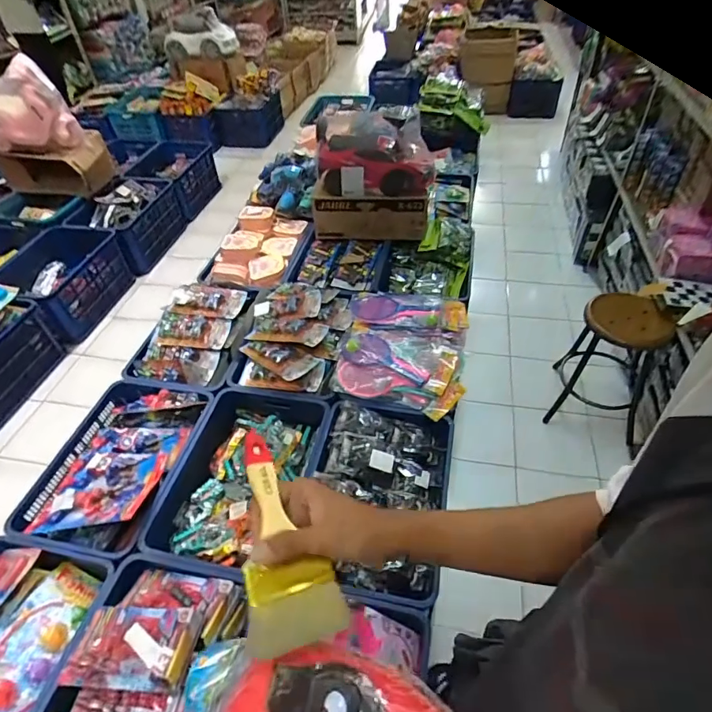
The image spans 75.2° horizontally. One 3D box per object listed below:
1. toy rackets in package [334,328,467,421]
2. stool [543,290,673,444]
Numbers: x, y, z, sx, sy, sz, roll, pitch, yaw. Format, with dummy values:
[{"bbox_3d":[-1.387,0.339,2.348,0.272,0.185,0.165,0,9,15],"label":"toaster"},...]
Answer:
[{"bbox_3d":[0.144,0.030,1.598,0.433,0.032,0.304,11,48,14],"label":"toy rackets in package"},{"bbox_3d":[0.910,0.006,1.661,0.278,0.467,0.332,15,49,17],"label":"stool"}]

